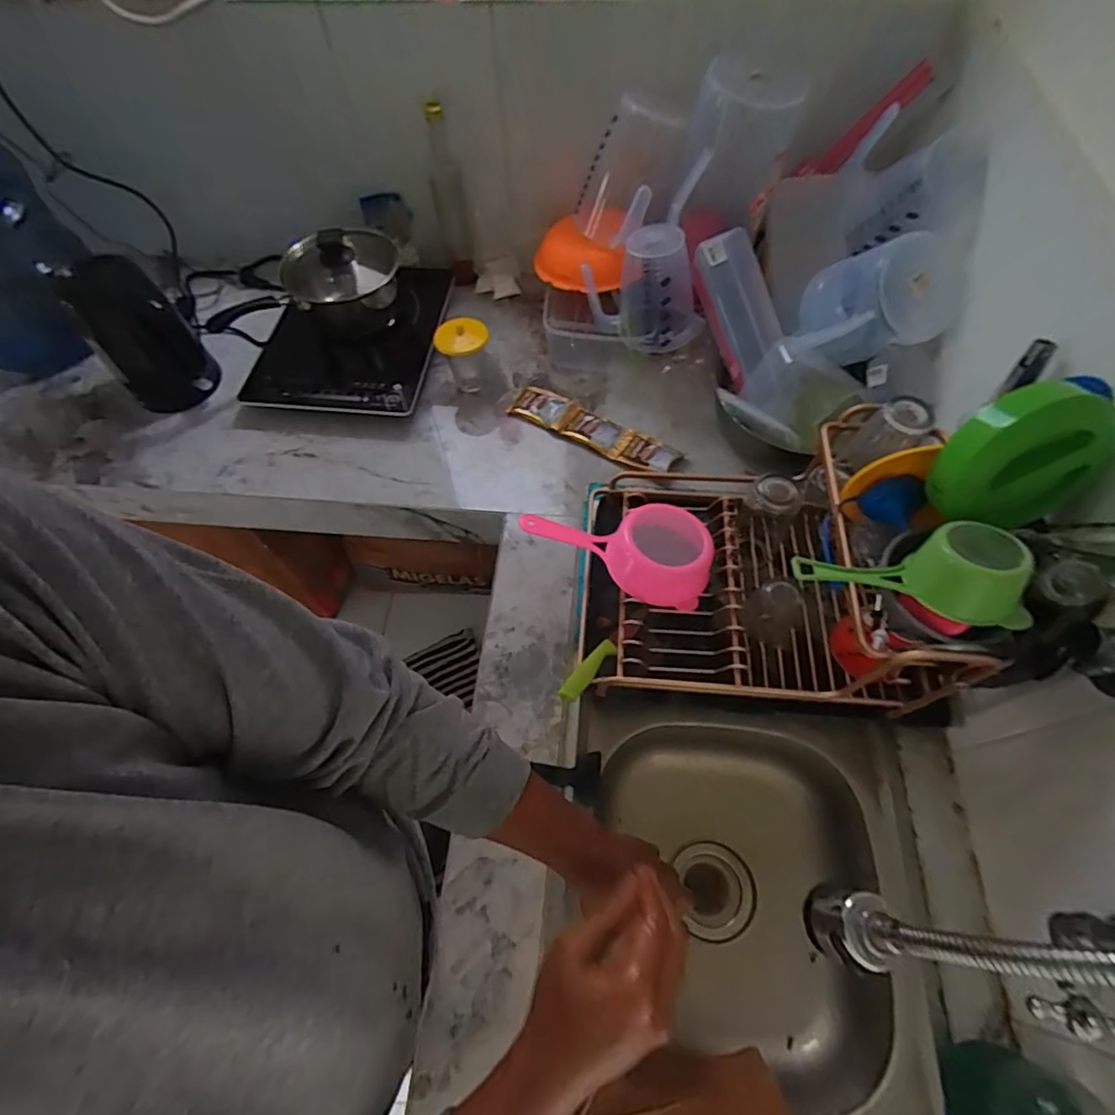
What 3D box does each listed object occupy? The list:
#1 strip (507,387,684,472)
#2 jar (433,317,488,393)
[{"bbox_3d":[0.056,-0.205,0.897,0.282,0.018,0.066,28,66,16],"label":"strip"},{"bbox_3d":[-0.153,-0.336,0.925,0.079,0.116,0.080,-1,61,2],"label":"jar"}]

